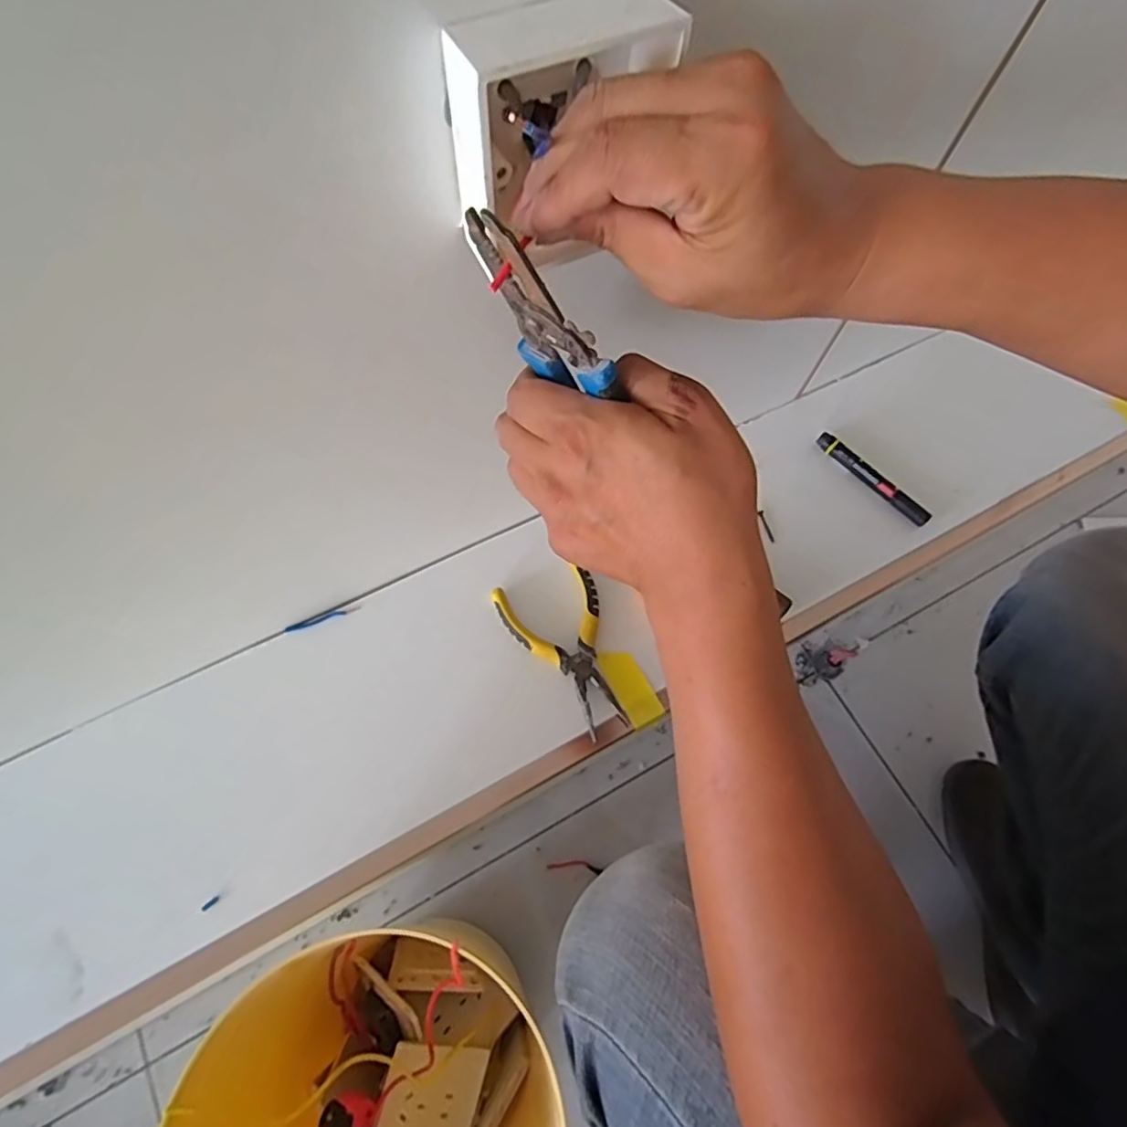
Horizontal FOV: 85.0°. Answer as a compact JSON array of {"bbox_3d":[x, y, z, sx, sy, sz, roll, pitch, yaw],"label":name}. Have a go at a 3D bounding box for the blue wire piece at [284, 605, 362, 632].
[{"bbox_3d":[-0.217,0.049,0.555,0.067,0.006,0.010,-21,70,-12],"label":"blue wire piece"}]

